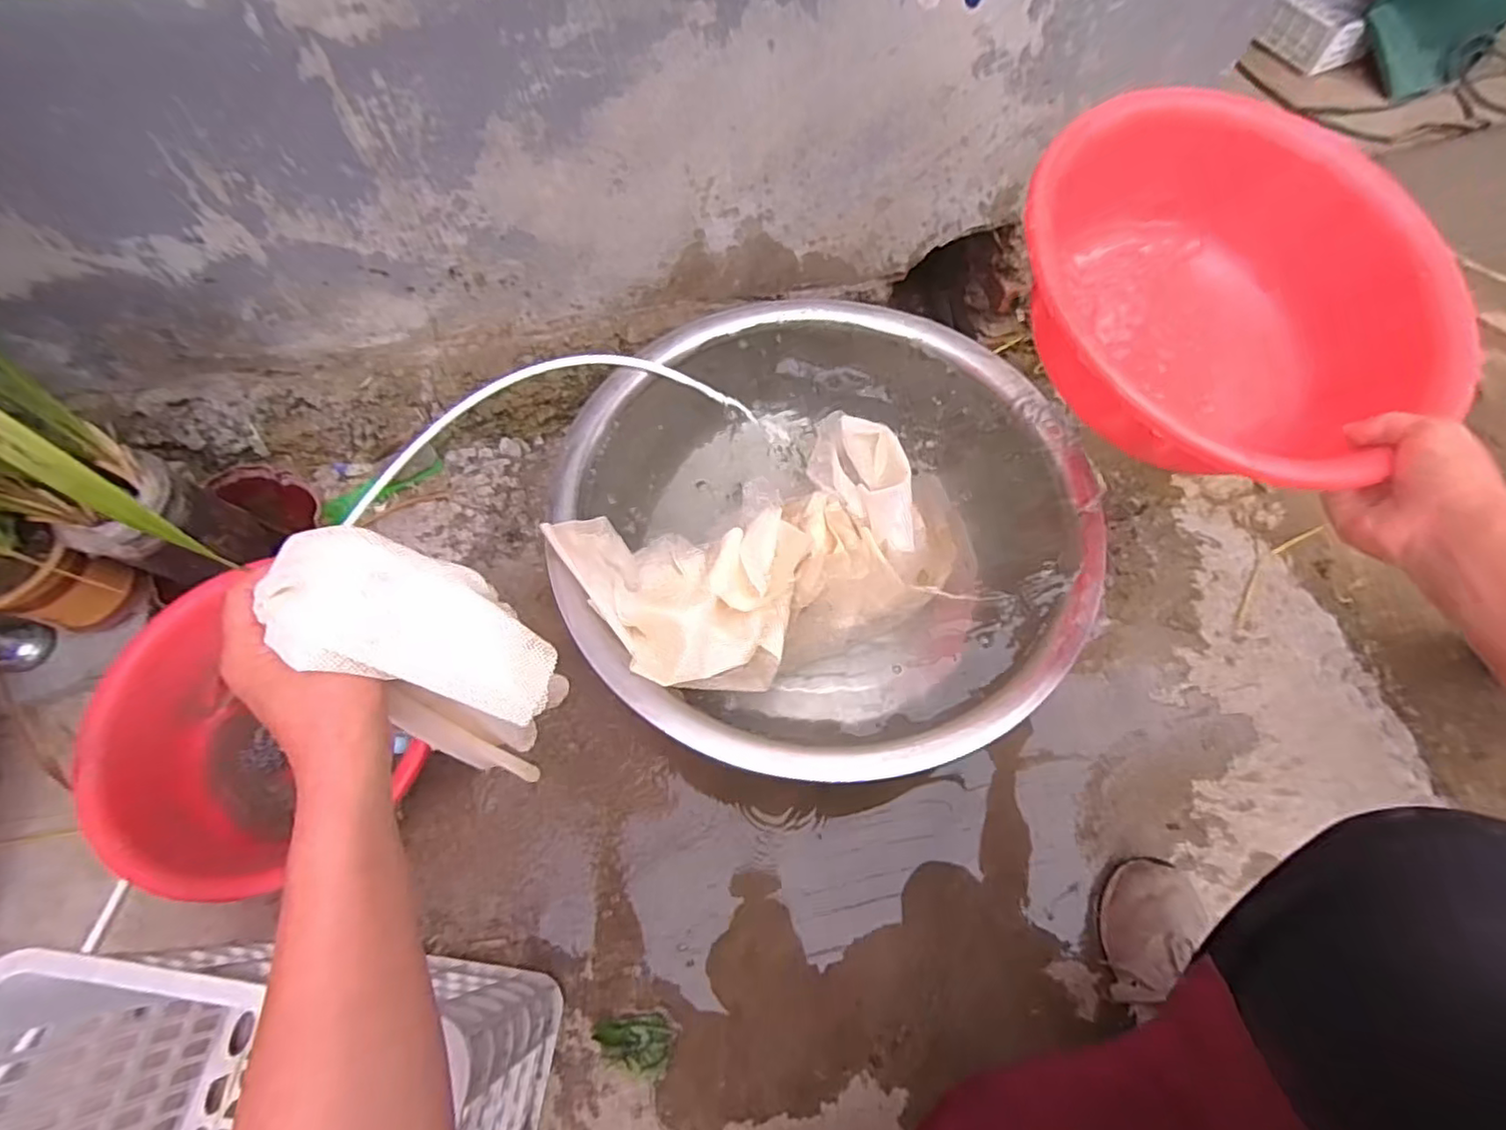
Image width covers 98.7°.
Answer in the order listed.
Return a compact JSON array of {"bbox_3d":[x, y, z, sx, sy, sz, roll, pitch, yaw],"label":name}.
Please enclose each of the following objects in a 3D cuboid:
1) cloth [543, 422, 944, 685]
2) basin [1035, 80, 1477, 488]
[{"bbox_3d":[0.020,-0.013,0.693,0.378,0.082,0.227,-25,67,-10],"label":"cloth"},{"bbox_3d":[0.366,-0.210,0.539,0.349,0.135,0.349,2,74,-8],"label":"basin"}]

